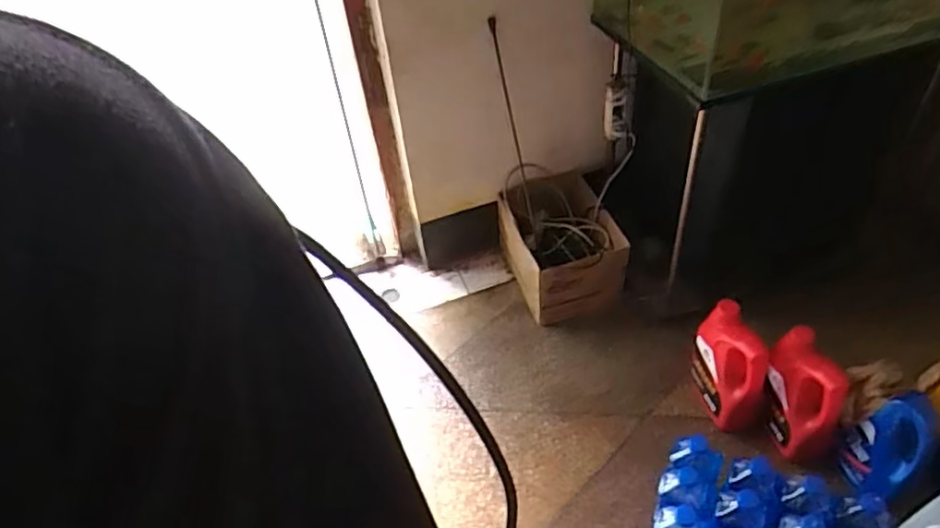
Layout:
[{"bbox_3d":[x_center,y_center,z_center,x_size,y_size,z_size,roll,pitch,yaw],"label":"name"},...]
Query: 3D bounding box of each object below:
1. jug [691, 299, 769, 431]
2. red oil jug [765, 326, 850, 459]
[{"bbox_3d":[0.631,0.257,1.618,0.109,0.263,0.200,-15,44,-7],"label":"jug"},{"bbox_3d":[0.763,0.309,1.531,0.104,0.271,0.189,-18,44,-11],"label":"red oil jug"}]

